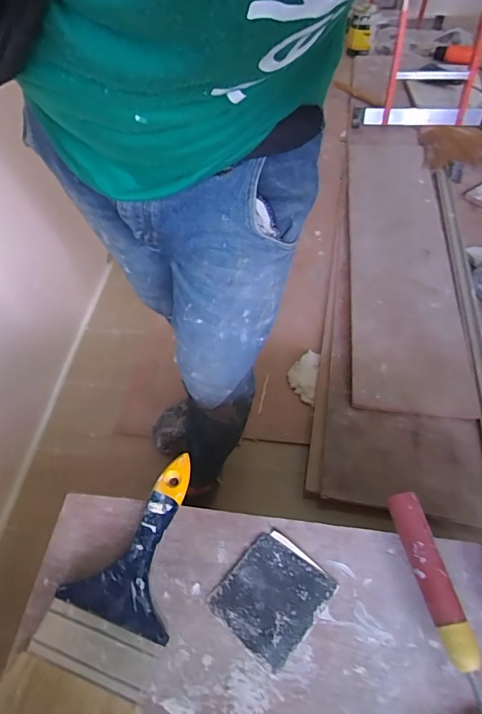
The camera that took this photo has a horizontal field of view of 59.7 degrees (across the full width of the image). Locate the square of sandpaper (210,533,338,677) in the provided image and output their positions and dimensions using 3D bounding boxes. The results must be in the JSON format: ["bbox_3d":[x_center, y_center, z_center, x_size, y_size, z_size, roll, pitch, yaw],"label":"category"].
[{"bbox_3d":[0.025,0.193,0.343,0.074,0.007,0.080,35,64,24],"label":"square of sandpaper"}]

